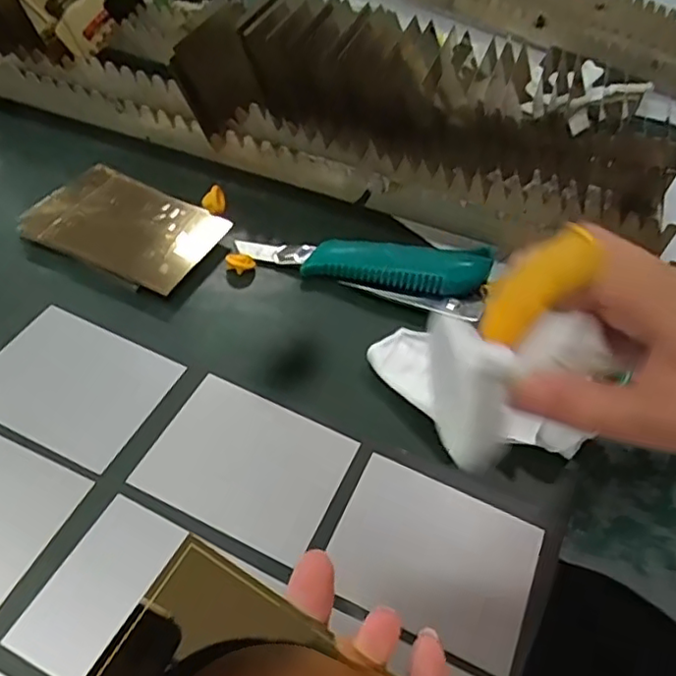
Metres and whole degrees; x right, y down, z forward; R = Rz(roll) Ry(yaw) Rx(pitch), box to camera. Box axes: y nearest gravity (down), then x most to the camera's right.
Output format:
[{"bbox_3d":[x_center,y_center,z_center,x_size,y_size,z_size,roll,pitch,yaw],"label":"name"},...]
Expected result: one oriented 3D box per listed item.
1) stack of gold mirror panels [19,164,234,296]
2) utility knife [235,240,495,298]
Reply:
[{"bbox_3d":[-0.149,-0.079,0.436,0.126,0.009,0.086,26,53,15],"label":"stack of gold mirror panels"},{"bbox_3d":[0.019,-0.054,0.441,0.177,0.018,0.044,7,50,-3],"label":"utility knife"}]

